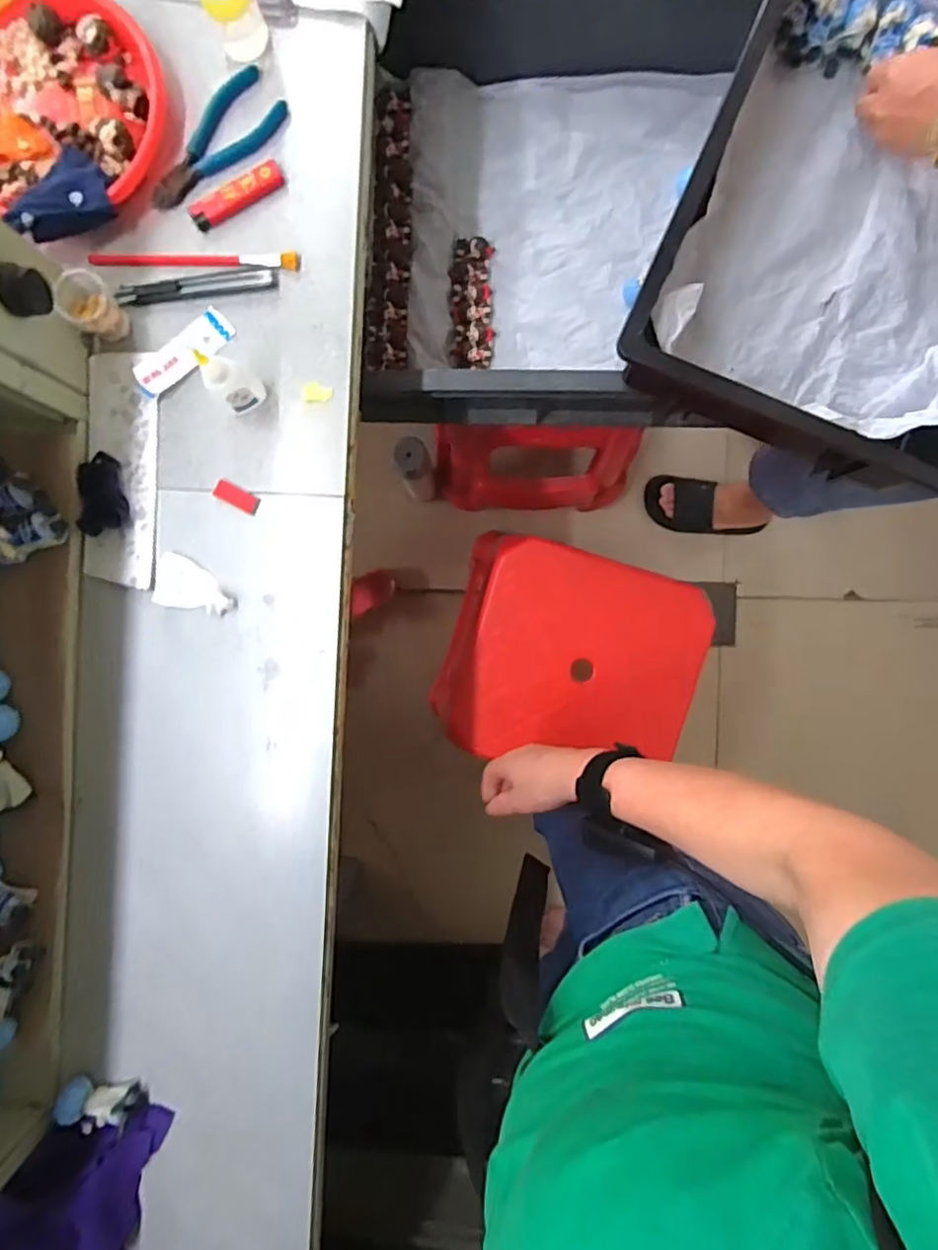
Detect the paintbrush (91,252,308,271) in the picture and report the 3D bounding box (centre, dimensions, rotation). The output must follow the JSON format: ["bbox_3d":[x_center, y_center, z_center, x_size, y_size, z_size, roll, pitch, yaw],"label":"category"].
[{"bbox_3d":[-0.210,-0.283,0.449,0.154,0.013,0.014,-1,92,1],"label":"paintbrush"}]

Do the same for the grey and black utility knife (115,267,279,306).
[{"bbox_3d":[-0.209,-0.263,0.447,0.119,0.013,0.016,-9,92,1],"label":"grey and black utility knife"}]

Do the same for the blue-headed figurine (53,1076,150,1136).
[{"bbox_3d":[-0.291,0.377,0.455,0.067,0.019,0.031,4,92,1],"label":"blue-headed figurine"}]

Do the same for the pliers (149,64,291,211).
[{"bbox_3d":[-0.197,-0.370,0.444,0.056,0.008,0.125,43,92,0],"label":"pliers"}]

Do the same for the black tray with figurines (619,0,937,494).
[{"bbox_3d":[0.373,-0.378,0.518,0.343,0.088,0.468,23,92,0],"label":"black tray with figurines"}]

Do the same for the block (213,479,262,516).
[{"bbox_3d":[-0.181,-0.100,0.455,0.033,0.009,0.016,26,92,0],"label":"block"}]

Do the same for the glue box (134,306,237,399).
[{"bbox_3d":[-0.223,-0.211,0.451,0.083,0.009,0.031,-42,90,2],"label":"glue box"}]

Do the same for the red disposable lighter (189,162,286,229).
[{"bbox_3d":[-0.177,-0.330,0.446,0.077,0.012,0.017,-35,91,2],"label":"red disposable lighter"}]

